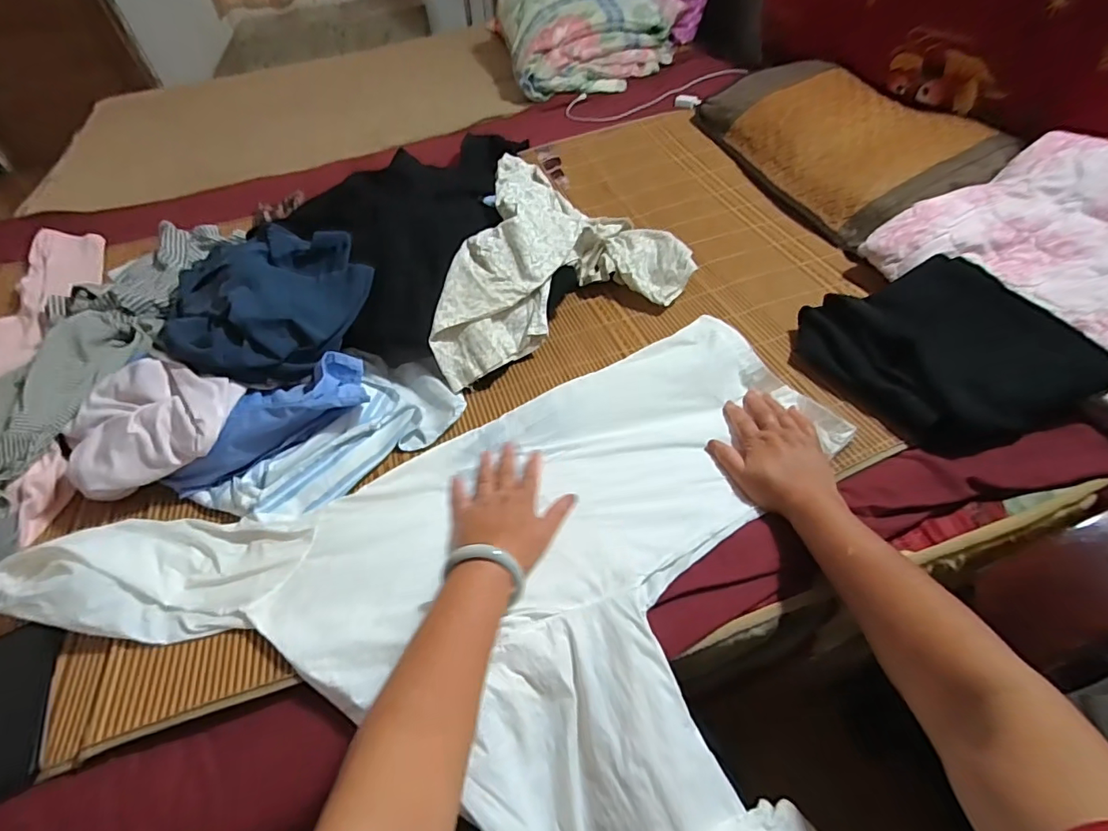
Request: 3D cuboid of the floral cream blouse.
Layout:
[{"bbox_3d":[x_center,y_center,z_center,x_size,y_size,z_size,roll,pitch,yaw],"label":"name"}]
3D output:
[{"bbox_3d":[-0.014,-0.253,0.776,0.412,0.132,0.301,-22,51,-12],"label":"floral cream blouse"}]

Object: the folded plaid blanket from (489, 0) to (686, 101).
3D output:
[{"bbox_3d":[0.103,-1.077,1.443,0.494,0.206,0.390,-15,50,-6],"label":"folded plaid blanket"}]

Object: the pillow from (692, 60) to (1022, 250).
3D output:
[{"bbox_3d":[0.541,-0.536,0.997,0.324,0.098,0.569,-15,49,-6],"label":"pillow"}]

